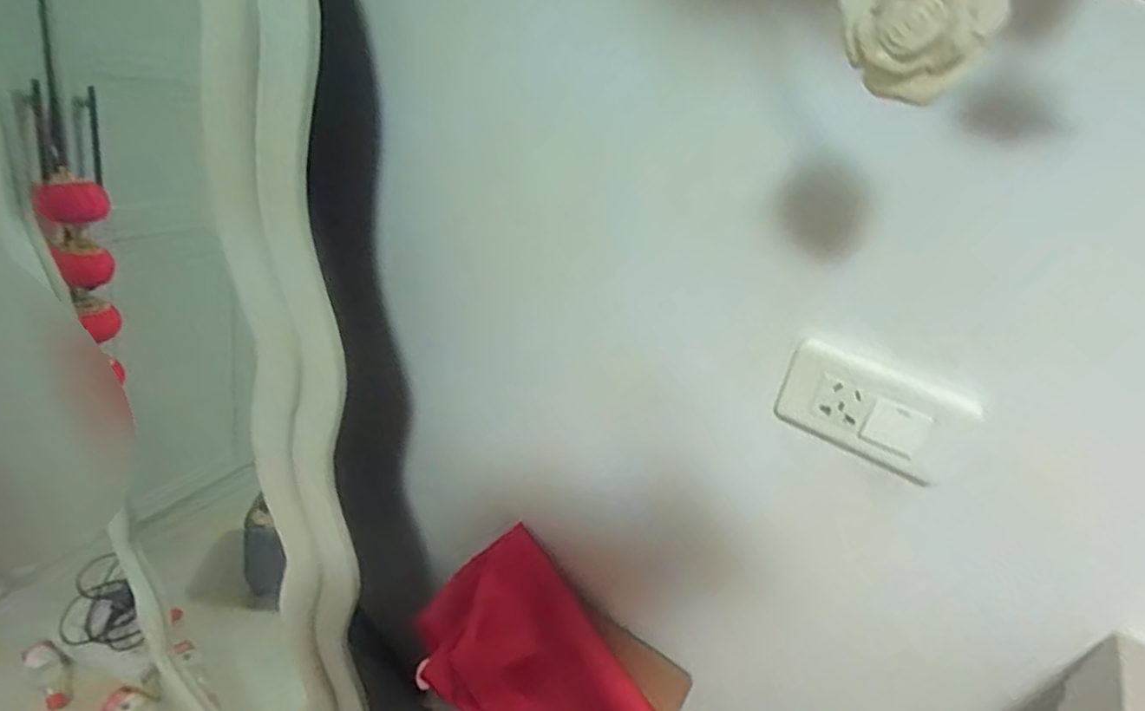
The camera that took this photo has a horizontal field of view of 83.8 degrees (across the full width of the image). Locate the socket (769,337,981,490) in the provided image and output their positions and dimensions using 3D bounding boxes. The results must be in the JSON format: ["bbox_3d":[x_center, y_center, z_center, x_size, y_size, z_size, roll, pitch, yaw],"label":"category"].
[{"bbox_3d":[0.201,0.040,0.432,0.115,0.074,0.011,22,43,21],"label":"socket"}]

